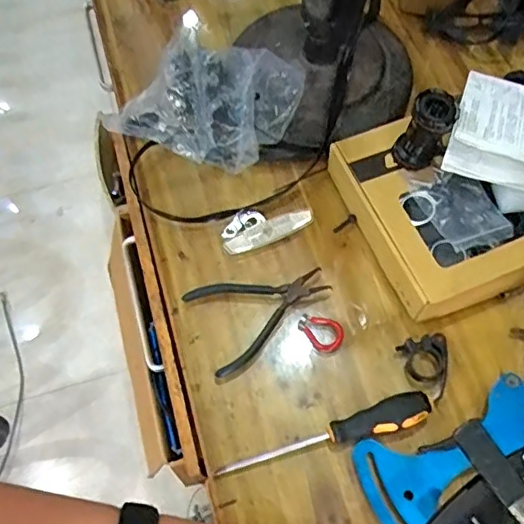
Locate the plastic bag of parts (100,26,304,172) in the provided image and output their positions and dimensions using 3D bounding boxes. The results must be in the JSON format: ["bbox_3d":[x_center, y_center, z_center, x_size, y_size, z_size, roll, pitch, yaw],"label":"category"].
[{"bbox_3d":[-0.066,-0.215,0.718,0.217,0.064,0.167,23,68,11],"label":"plastic bag of parts"}]

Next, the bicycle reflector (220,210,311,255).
[{"bbox_3d":[0.003,-0.047,0.675,0.109,0.026,0.050,-20,67,-8],"label":"bicycle reflector"}]

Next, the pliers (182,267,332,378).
[{"bbox_3d":[0.002,0.050,0.626,0.155,0.023,0.104,-24,67,-10],"label":"pliers"}]

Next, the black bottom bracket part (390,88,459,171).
[{"bbox_3d":[0.178,-0.141,0.616,0.049,0.097,0.041,25,68,11],"label":"black bottom bracket part"}]

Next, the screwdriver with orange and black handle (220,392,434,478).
[{"bbox_3d":[0.065,0.180,0.556,0.216,0.033,0.032,-20,67,-8],"label":"screwdriver with orange and black handle"}]

